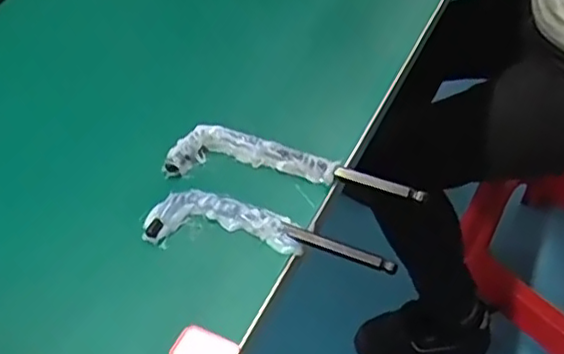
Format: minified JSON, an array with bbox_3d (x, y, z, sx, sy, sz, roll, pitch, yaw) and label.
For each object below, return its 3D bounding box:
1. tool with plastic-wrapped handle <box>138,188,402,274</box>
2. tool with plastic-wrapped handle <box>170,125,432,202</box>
[{"bbox_3d":[-0.009,0.033,0.415,0.157,0.011,0.038,7,46,7],"label":"tool with plastic-wrapped handle"},{"bbox_3d":[0.008,-0.010,0.455,0.176,0.017,0.039,8,46,8],"label":"tool with plastic-wrapped handle"}]

